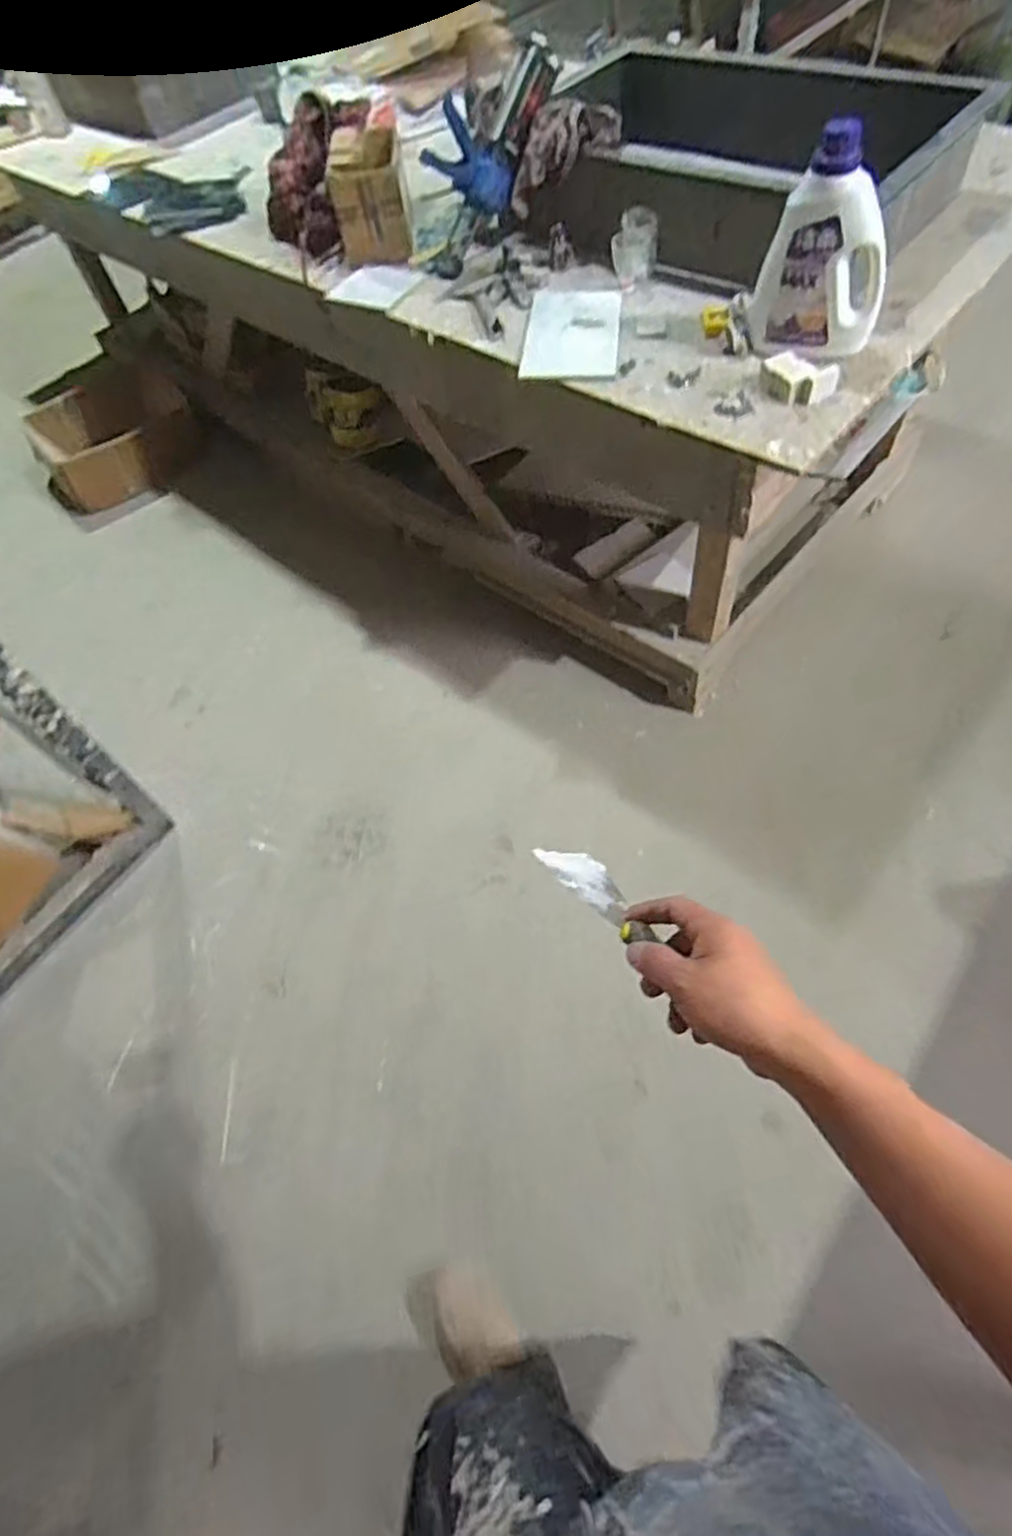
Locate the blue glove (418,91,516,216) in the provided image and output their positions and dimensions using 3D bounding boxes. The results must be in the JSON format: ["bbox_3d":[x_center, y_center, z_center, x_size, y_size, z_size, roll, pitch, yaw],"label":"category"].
[{"bbox_3d":[-0.066,-1.094,1.293,0.082,0.179,0.173,38,69,25],"label":"blue glove"}]

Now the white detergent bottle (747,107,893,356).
[{"bbox_3d":[0.473,-0.762,1.065,0.183,0.274,0.104,34,67,23],"label":"white detergent bottle"}]

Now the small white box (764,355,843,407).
[{"bbox_3d":[0.448,-0.593,1.103,0.117,0.048,0.065,17,61,16],"label":"small white box"}]

